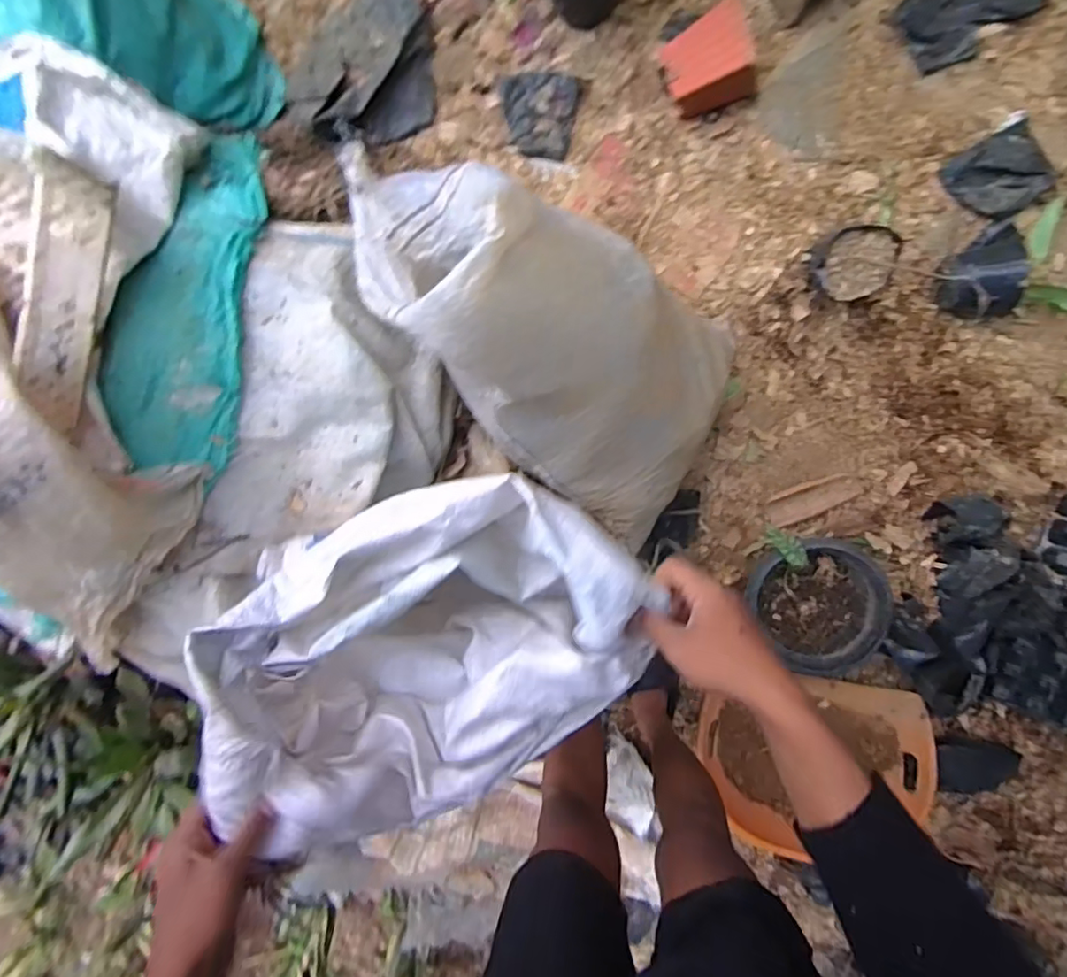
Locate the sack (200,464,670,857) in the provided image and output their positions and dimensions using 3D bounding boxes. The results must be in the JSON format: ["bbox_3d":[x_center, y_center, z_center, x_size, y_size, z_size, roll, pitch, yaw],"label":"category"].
[{"bbox_3d":[-0.074,0.153,0.519,0.361,0.187,0.259,-21,94,9],"label":"sack"}]

